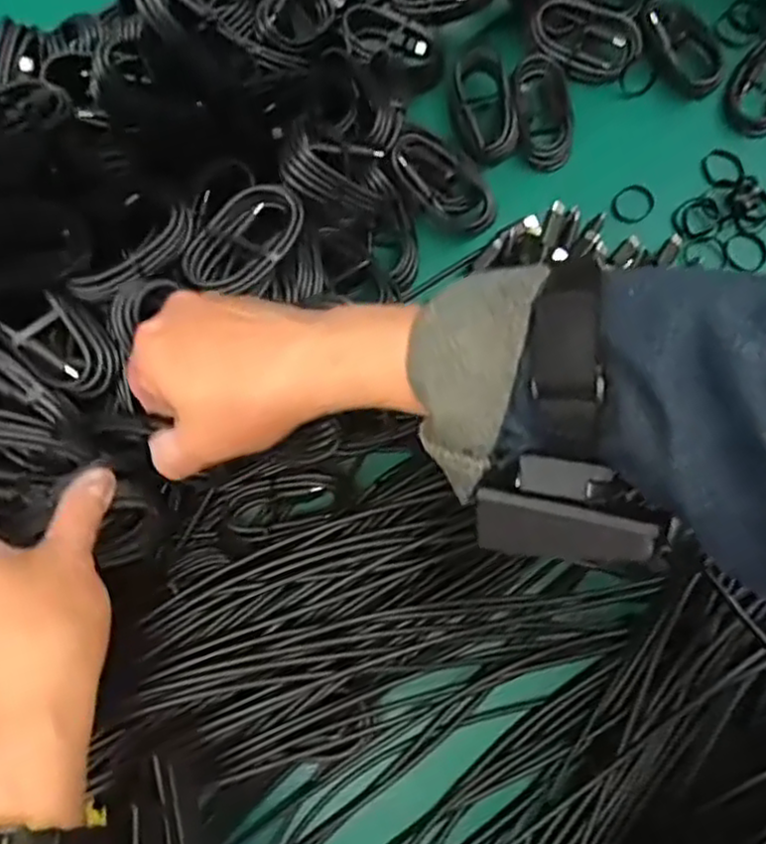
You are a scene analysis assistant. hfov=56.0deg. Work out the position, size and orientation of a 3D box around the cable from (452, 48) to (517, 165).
[{"bbox_3d":[0.065,-0.206,0.474,0.041,0.021,0.071,-20,87,17],"label":"cable"}]

